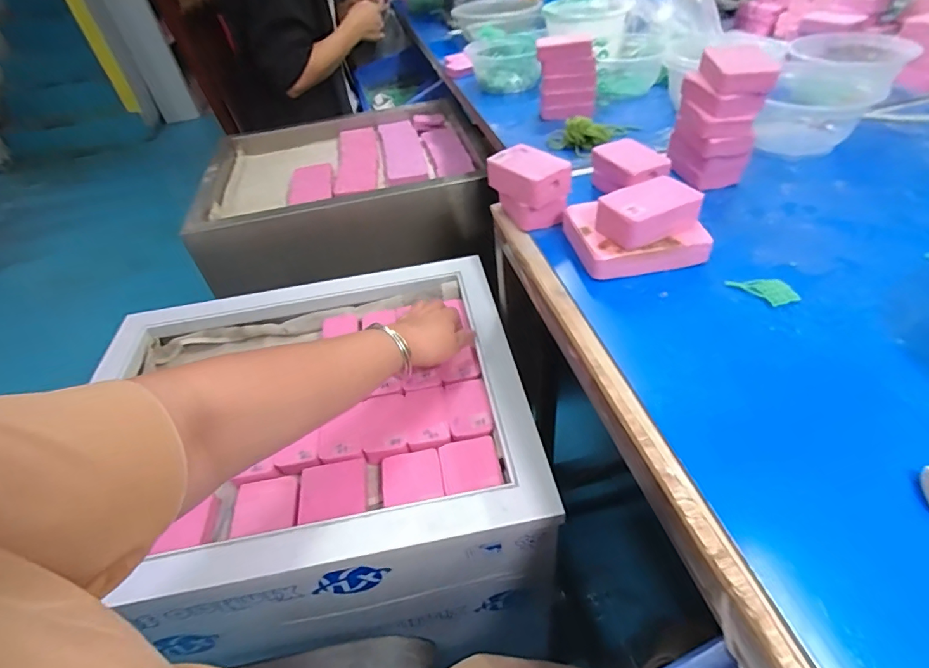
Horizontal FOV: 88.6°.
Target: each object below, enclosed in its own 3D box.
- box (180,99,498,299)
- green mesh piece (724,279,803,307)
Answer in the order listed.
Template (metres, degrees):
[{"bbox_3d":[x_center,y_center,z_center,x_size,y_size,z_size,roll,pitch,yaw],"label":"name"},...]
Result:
[{"bbox_3d":[-0.231,-0.287,0.930,0.492,0.141,0.411,-13,43,-5],"label":"box"},{"bbox_3d":[0.225,-0.035,0.357,0.030,0.005,0.043,-29,47,-21],"label":"green mesh piece"}]

